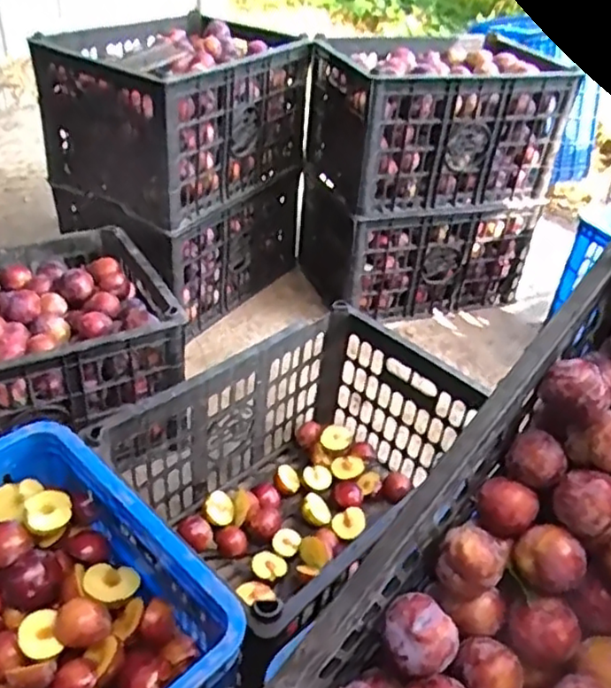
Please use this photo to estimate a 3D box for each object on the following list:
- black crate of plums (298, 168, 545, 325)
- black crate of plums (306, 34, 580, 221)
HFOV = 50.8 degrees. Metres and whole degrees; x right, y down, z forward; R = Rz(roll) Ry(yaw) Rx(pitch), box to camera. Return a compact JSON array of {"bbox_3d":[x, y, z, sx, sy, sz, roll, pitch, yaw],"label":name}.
[{"bbox_3d":[0.266,-0.257,1.642,0.490,0.298,0.327,-10,40,-19],"label":"black crate of plums"},{"bbox_3d":[0.275,-0.517,1.505,0.482,0.296,0.384,-10,40,-19],"label":"black crate of plums"}]

